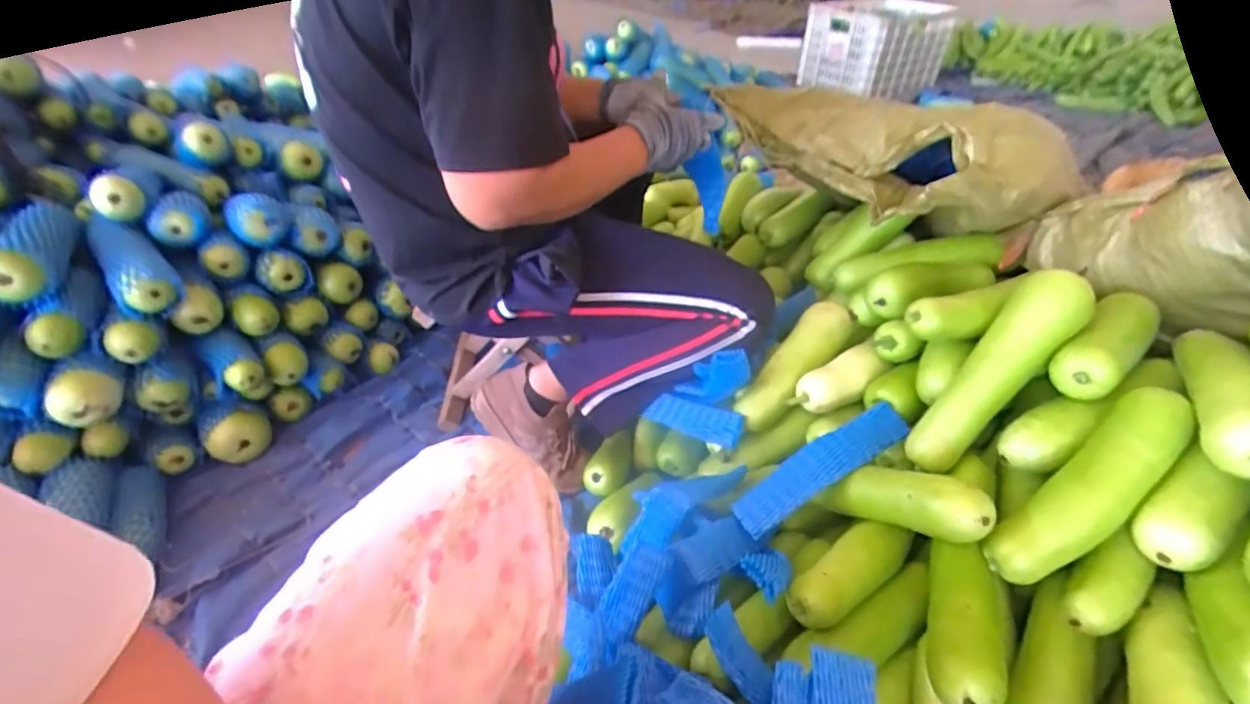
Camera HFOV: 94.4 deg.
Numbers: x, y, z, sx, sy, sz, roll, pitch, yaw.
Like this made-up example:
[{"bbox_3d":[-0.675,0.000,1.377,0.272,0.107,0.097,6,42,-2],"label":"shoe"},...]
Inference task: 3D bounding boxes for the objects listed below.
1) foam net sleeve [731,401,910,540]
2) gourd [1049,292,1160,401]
[{"bbox_3d":[0.234,0.135,0.689,0.237,0.030,0.054,-31,44,-8],"label":"foam net sleeve"},{"bbox_3d":[0.522,-0.010,0.626,0.180,0.049,0.058,-29,46,-32],"label":"gourd"}]

